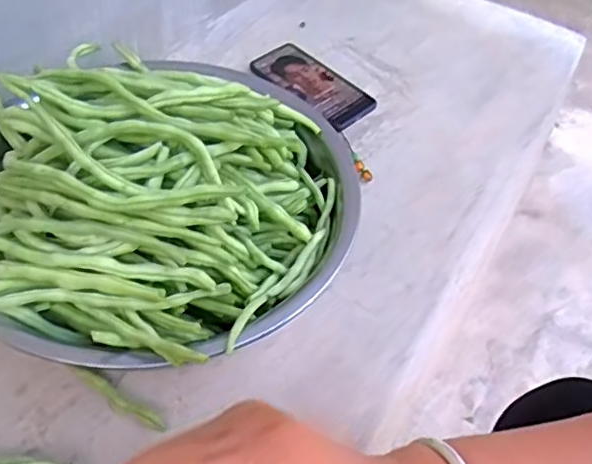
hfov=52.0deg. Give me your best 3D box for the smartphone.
[{"bbox_3d":[0.024,-0.194,0.787,0.163,0.010,0.084,40,59,22],"label":"smartphone"}]

